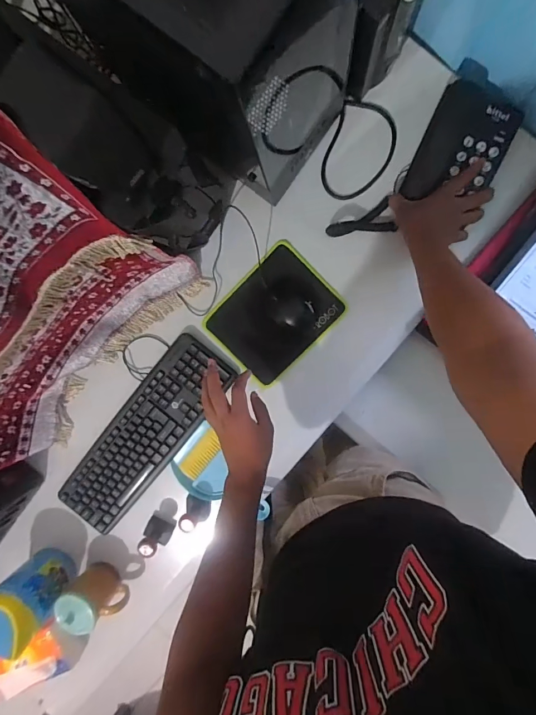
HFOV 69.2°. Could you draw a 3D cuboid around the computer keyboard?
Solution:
[{"bbox_3d":[-0.241,0.155,0.754,0.130,0.020,0.435,39,99,3],"label":"computer keyboard"}]

